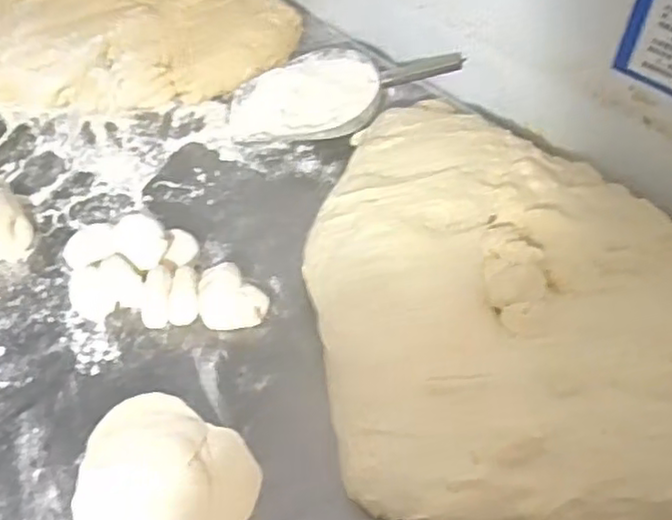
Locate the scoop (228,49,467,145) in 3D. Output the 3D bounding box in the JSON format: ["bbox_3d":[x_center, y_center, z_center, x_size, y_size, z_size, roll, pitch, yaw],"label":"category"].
[{"bbox_3d":[0.012,-0.226,0.924,0.317,0.057,0.150,-15,55,-8],"label":"scoop"}]

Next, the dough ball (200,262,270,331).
[{"bbox_3d":[-0.110,0.041,0.742,0.070,0.032,0.071,-1,54,2],"label":"dough ball"}]

